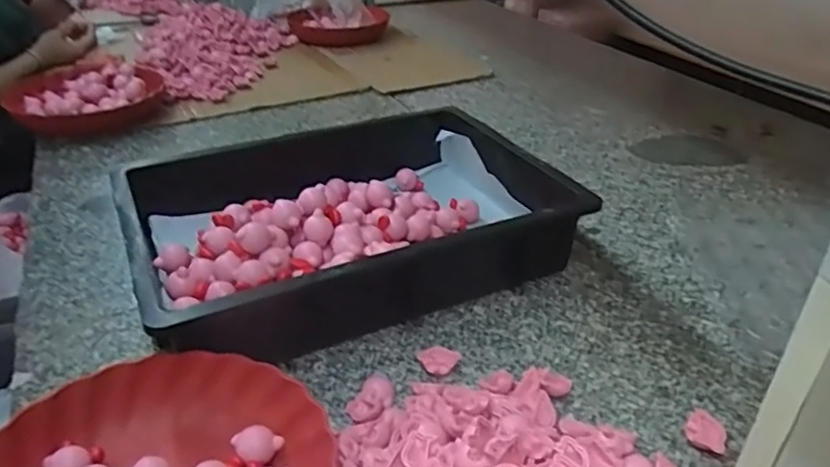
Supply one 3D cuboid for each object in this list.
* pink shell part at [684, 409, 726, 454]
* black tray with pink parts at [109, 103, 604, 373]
[{"bbox_3d":[0.231,0.160,0.500,0.029,0.019,0.031,14,36,29],"label":"pink shell part"},{"bbox_3d":[-0.074,-0.021,0.698,0.436,0.120,0.302,-19,33,-21],"label":"black tray with pink parts"}]

